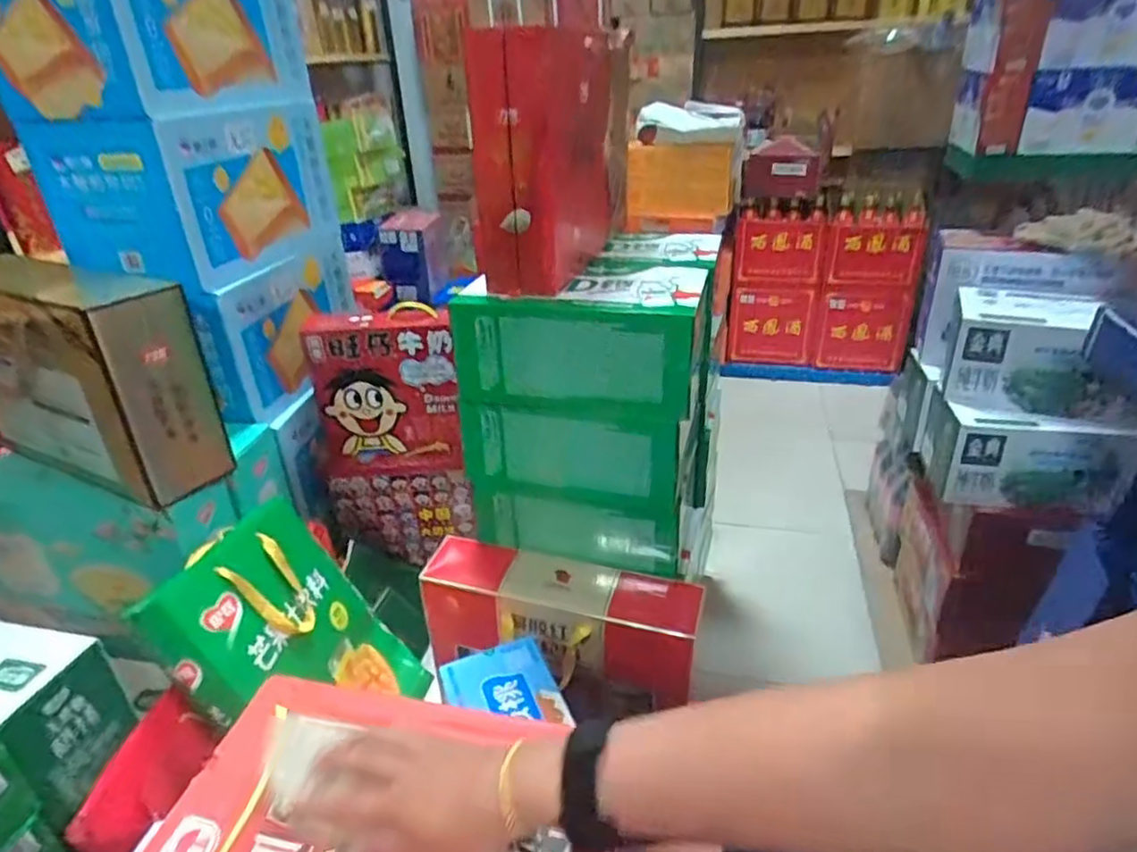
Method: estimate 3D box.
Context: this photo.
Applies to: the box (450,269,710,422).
[{"bbox_3d":[0.020,-0.129,0.979,0.325,0.168,0.180,2,30,14],"label":"box"}]

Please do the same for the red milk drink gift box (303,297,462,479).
[{"bbox_3d":[-0.337,-0.059,1.267,0.265,0.304,0.078,-6,29,1],"label":"red milk drink gift box"}]

